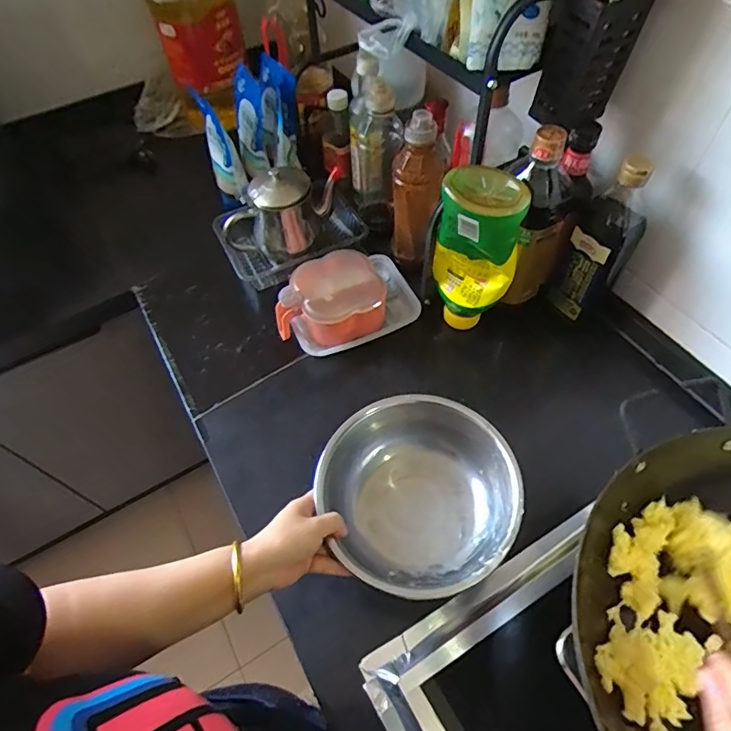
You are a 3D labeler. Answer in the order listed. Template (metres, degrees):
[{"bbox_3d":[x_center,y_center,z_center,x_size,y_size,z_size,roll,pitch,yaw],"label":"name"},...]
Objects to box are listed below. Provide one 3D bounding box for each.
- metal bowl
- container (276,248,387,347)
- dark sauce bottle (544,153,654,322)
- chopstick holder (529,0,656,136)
[{"bbox_3d":[0.052,0.141,0.523,0.197,0.091,0.190,-1,56,2],"label":"metal bowl"},{"bbox_3d":[-0.051,-0.094,0.707,0.154,0.067,0.136,-8,56,-3],"label":"container"},{"bbox_3d":[0.290,-0.151,0.601,0.077,0.215,0.068,26,61,19],"label":"dark sauce bottle"},{"bbox_3d":[0.232,-0.320,0.512,0.091,0.135,0.052,-24,62,-14],"label":"chopstick holder"}]

